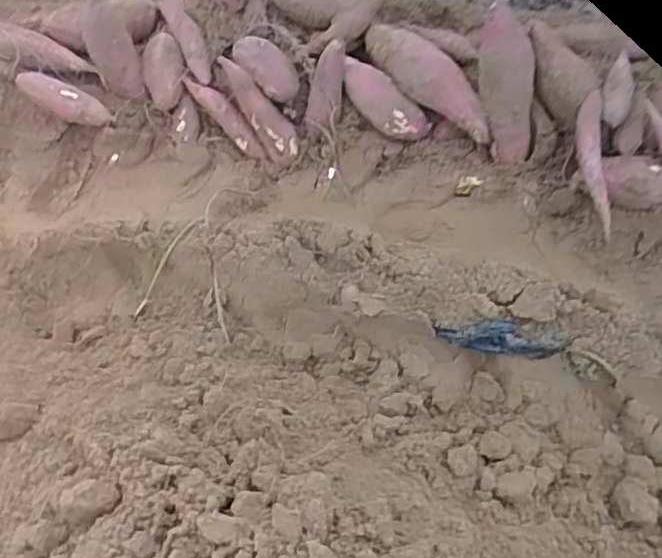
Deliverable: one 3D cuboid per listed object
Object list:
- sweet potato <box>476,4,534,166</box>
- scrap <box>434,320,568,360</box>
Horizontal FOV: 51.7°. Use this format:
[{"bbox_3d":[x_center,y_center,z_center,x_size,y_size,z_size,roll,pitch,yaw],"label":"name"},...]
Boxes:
[{"bbox_3d":[0.247,-0.274,0.980,0.066,0.215,0.058,-7,13,-1],"label":"sweet potato"},{"bbox_3d":[0.221,0.076,0.893,0.159,0.051,0.010,7,25,4],"label":"scrap"}]

